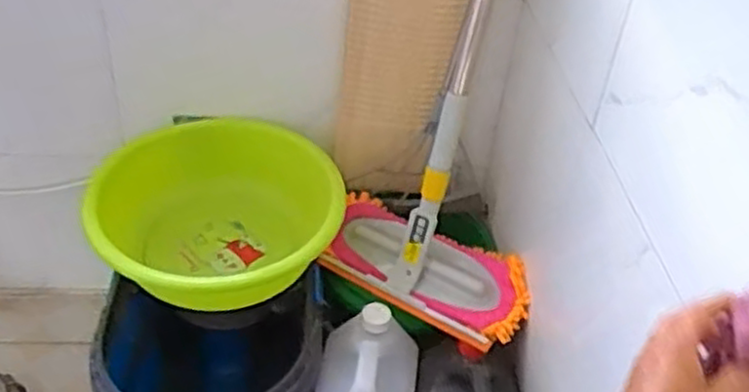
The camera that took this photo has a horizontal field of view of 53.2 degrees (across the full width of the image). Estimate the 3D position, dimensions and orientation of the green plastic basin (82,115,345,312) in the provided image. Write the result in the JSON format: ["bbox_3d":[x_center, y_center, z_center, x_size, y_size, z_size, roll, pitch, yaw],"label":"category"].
[{"bbox_3d":[-0.214,0.038,1.034,0.322,0.135,0.318,4,39,-3],"label":"green plastic basin"}]

